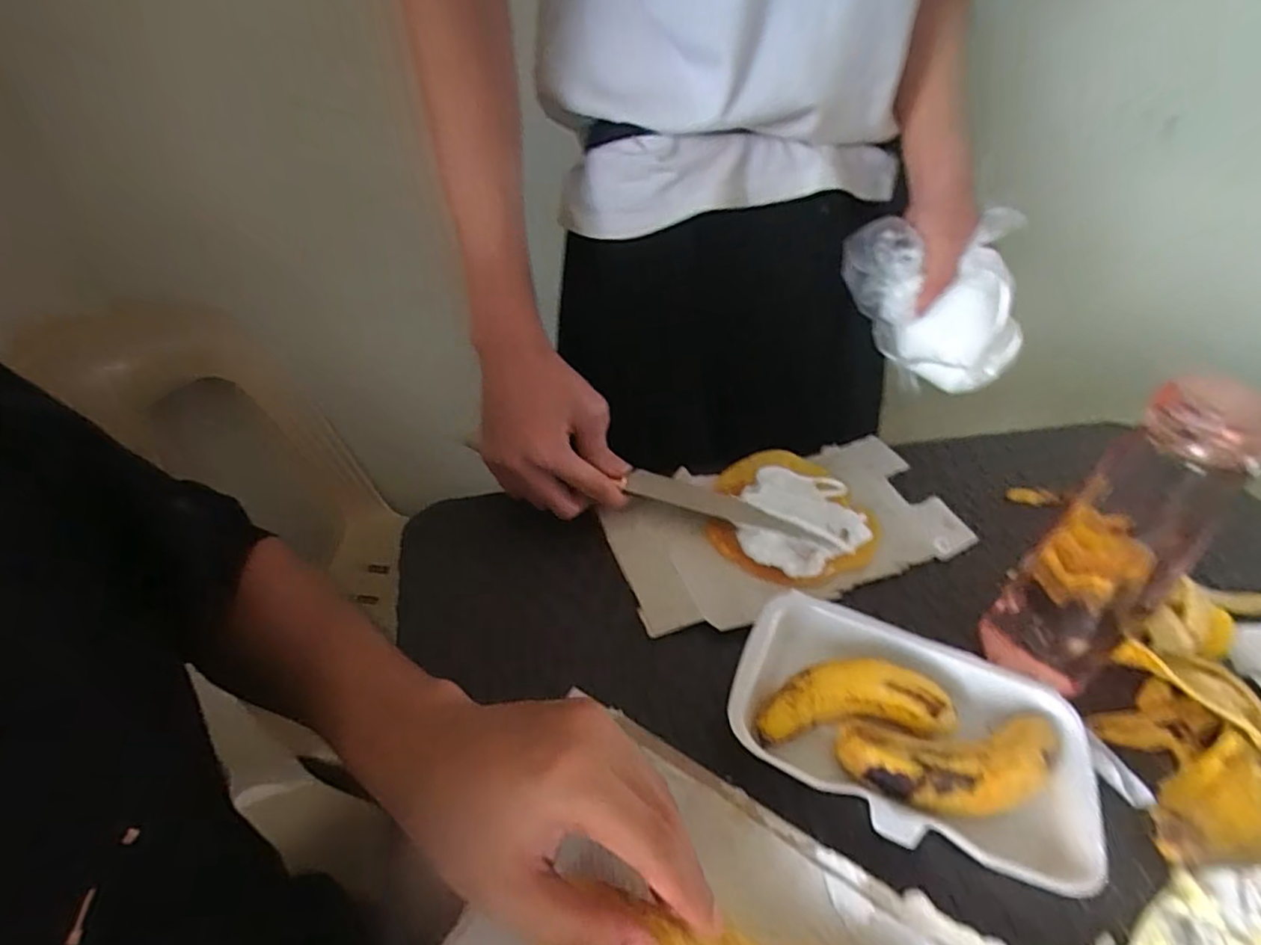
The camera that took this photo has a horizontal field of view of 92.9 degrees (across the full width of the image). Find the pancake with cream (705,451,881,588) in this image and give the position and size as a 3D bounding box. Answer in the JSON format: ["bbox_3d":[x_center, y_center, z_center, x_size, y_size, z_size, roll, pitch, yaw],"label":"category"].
[{"bbox_3d":[0.132,0.032,0.479,0.125,0.014,0.142,11,41,9],"label":"pancake with cream"}]

